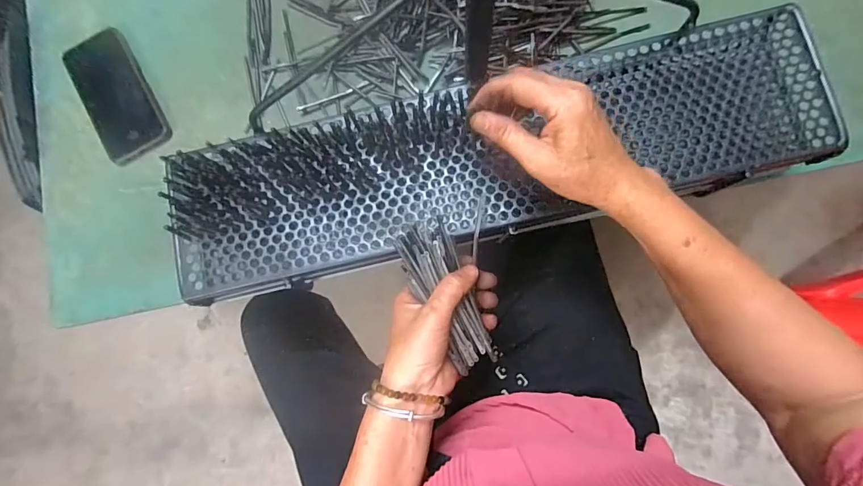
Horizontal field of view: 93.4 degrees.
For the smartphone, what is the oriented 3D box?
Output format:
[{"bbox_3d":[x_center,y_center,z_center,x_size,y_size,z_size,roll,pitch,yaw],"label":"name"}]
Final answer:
[{"bbox_3d":[-0.376,-0.175,0.483,0.076,0.013,0.159,-30,82,-1],"label":"smartphone"}]

